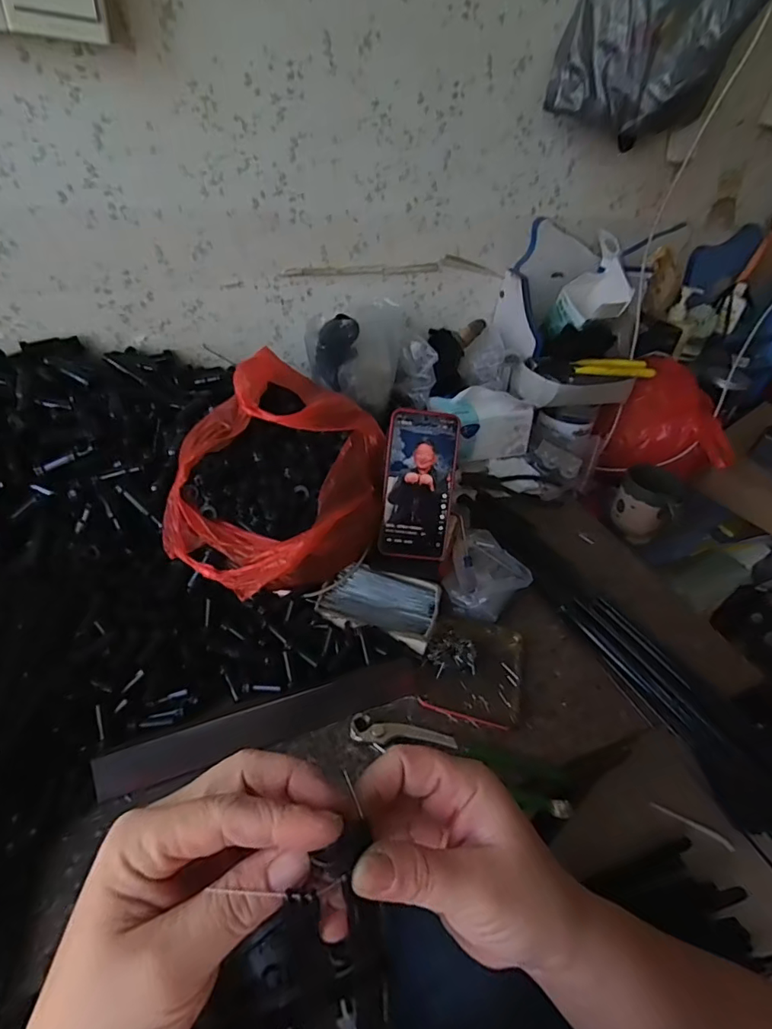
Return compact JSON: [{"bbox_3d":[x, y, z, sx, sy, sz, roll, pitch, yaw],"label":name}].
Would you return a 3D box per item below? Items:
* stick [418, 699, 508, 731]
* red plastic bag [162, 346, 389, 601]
[{"bbox_3d":[0.075,0.197,0.501,0.088,0.007,0.007,12,39,10],"label":"stick"},{"bbox_3d":[-0.113,-0.040,0.565,0.219,0.171,0.249,4,38,-1],"label":"red plastic bag"}]

